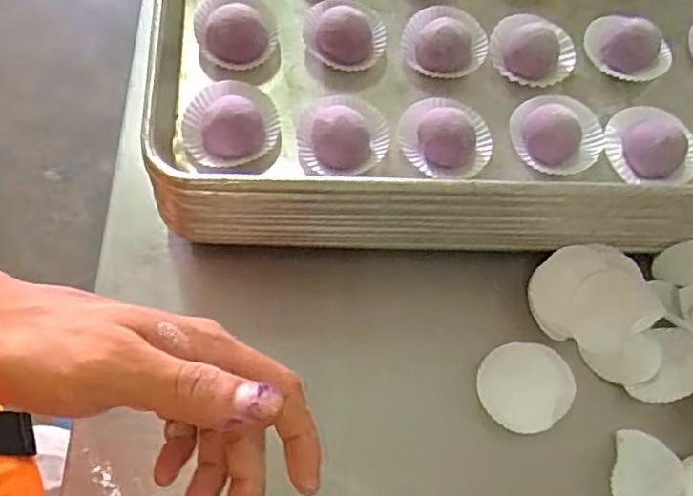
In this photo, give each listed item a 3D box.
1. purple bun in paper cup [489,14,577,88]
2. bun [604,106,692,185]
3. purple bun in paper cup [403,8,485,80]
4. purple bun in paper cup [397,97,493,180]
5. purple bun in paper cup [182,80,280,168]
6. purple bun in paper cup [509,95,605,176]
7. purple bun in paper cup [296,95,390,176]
[{"bbox_3d":[0.131,-0.139,0.457,0.057,0.030,0.054,2,70,-4],"label":"purple bun in paper cup"},{"bbox_3d":[0.201,-0.064,0.433,0.051,0.036,0.059,-37,77,-16],"label":"bun"},{"bbox_3d":[0.068,-0.144,0.449,0.057,0.023,0.050,16,69,1],"label":"purple bun in paper cup"},{"bbox_3d":[0.064,-0.072,0.422,0.059,0.030,0.049,20,69,3],"label":"purple bun in paper cup"},{"bbox_3d":[-0.074,-0.080,0.413,0.059,0.026,0.056,2,70,-4],"label":"purple bun in paper cup"},{"bbox_3d":[0.139,-0.074,0.431,0.060,0.031,0.053,16,69,1],"label":"purple bun in paper cup"},{"bbox_3d":[-0.001,-0.077,0.418,0.058,0.030,0.064,8,69,-2],"label":"purple bun in paper cup"}]

